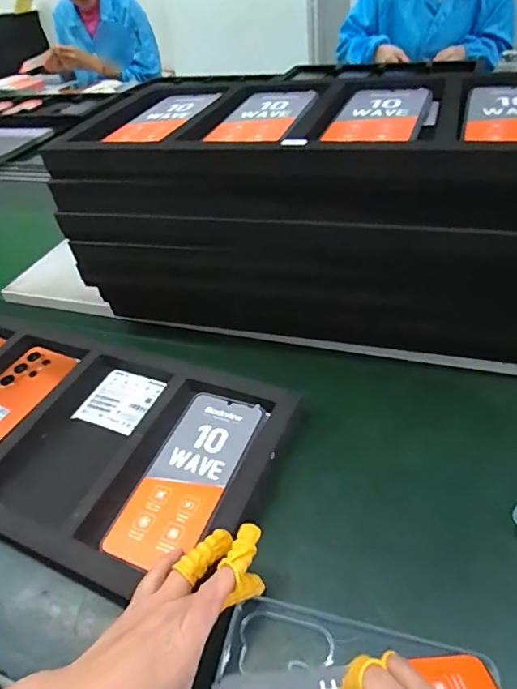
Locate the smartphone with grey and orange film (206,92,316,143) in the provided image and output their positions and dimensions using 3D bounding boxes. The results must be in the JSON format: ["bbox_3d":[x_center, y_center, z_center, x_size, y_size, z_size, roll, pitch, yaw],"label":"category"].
[{"bbox_3d":[0.007,-0.231,0.475,0.074,0.006,0.148,8,43,18],"label":"smartphone with grey and orange film"}]

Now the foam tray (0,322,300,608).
[{"bbox_3d":[-0.226,0.082,0.484,0.491,0.033,0.206,13,45,22],"label":"foam tray"}]

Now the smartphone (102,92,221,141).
[{"bbox_3d":[-0.100,-0.252,0.518,0.068,0.005,0.164,9,43,19],"label":"smartphone"}]

